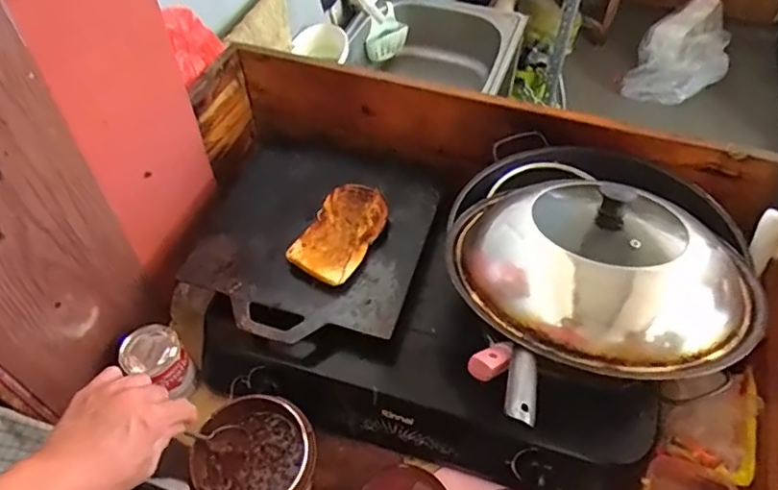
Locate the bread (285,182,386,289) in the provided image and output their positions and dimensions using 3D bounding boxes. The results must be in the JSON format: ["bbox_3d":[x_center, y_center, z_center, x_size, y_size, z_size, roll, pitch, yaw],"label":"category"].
[{"bbox_3d":[-0.060,-0.017,0.749,0.084,0.029,0.153,24,57,20],"label":"bread"}]

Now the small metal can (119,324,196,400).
[{"bbox_3d":[-0.303,0.155,0.762,0.072,0.098,0.064,15,55,14],"label":"small metal can"}]

